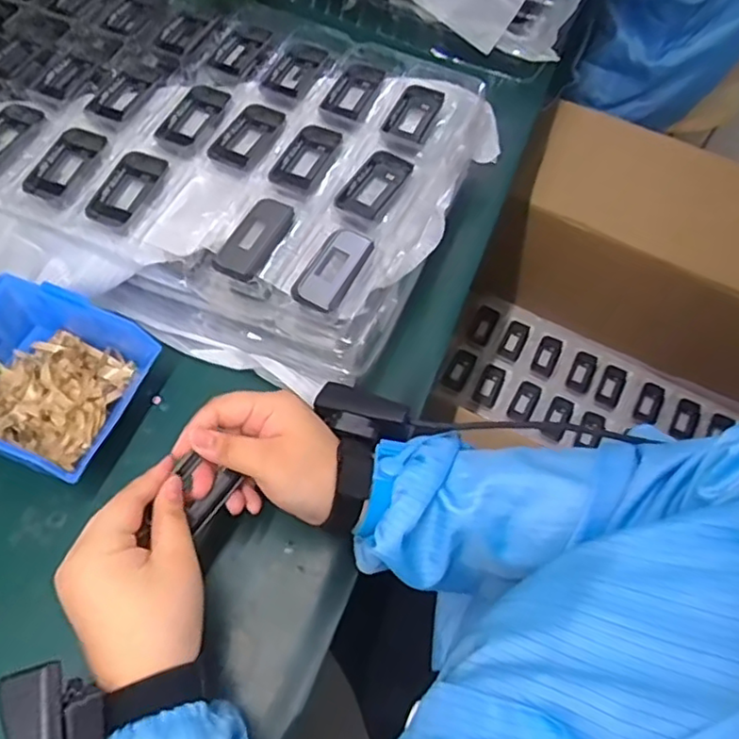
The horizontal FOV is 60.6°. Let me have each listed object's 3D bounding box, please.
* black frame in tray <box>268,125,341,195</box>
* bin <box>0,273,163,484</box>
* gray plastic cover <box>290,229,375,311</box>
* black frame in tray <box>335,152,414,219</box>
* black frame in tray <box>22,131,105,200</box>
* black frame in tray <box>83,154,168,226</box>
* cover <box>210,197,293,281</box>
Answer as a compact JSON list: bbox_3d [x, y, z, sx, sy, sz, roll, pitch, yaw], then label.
[{"bbox_3d":[-0.053,-0.177,0.529,0.039,0.007,0.073,19,62,8],"label":"black frame in tray"},{"bbox_3d":[-0.248,0.008,0.478,0.131,0.072,0.123,22,63,9],"label":"bin"},{"bbox_3d":[-0.027,-0.077,0.473,0.036,0.008,0.075,25,63,11],"label":"gray plastic cover"},{"bbox_3d":[0.004,-0.152,0.519,0.035,0.008,0.070,30,64,13],"label":"black frame in tray"},{"bbox_3d":[-0.245,-0.166,0.509,0.041,0.011,0.076,13,62,4],"label":"black frame in tray"},{"bbox_3d":[-0.195,-0.145,0.502,0.037,0.007,0.076,19,62,8],"label":"black frame in tray"},{"bbox_3d":[-0.088,-0.101,0.484,0.035,0.006,0.076,24,63,10],"label":"cover"}]

